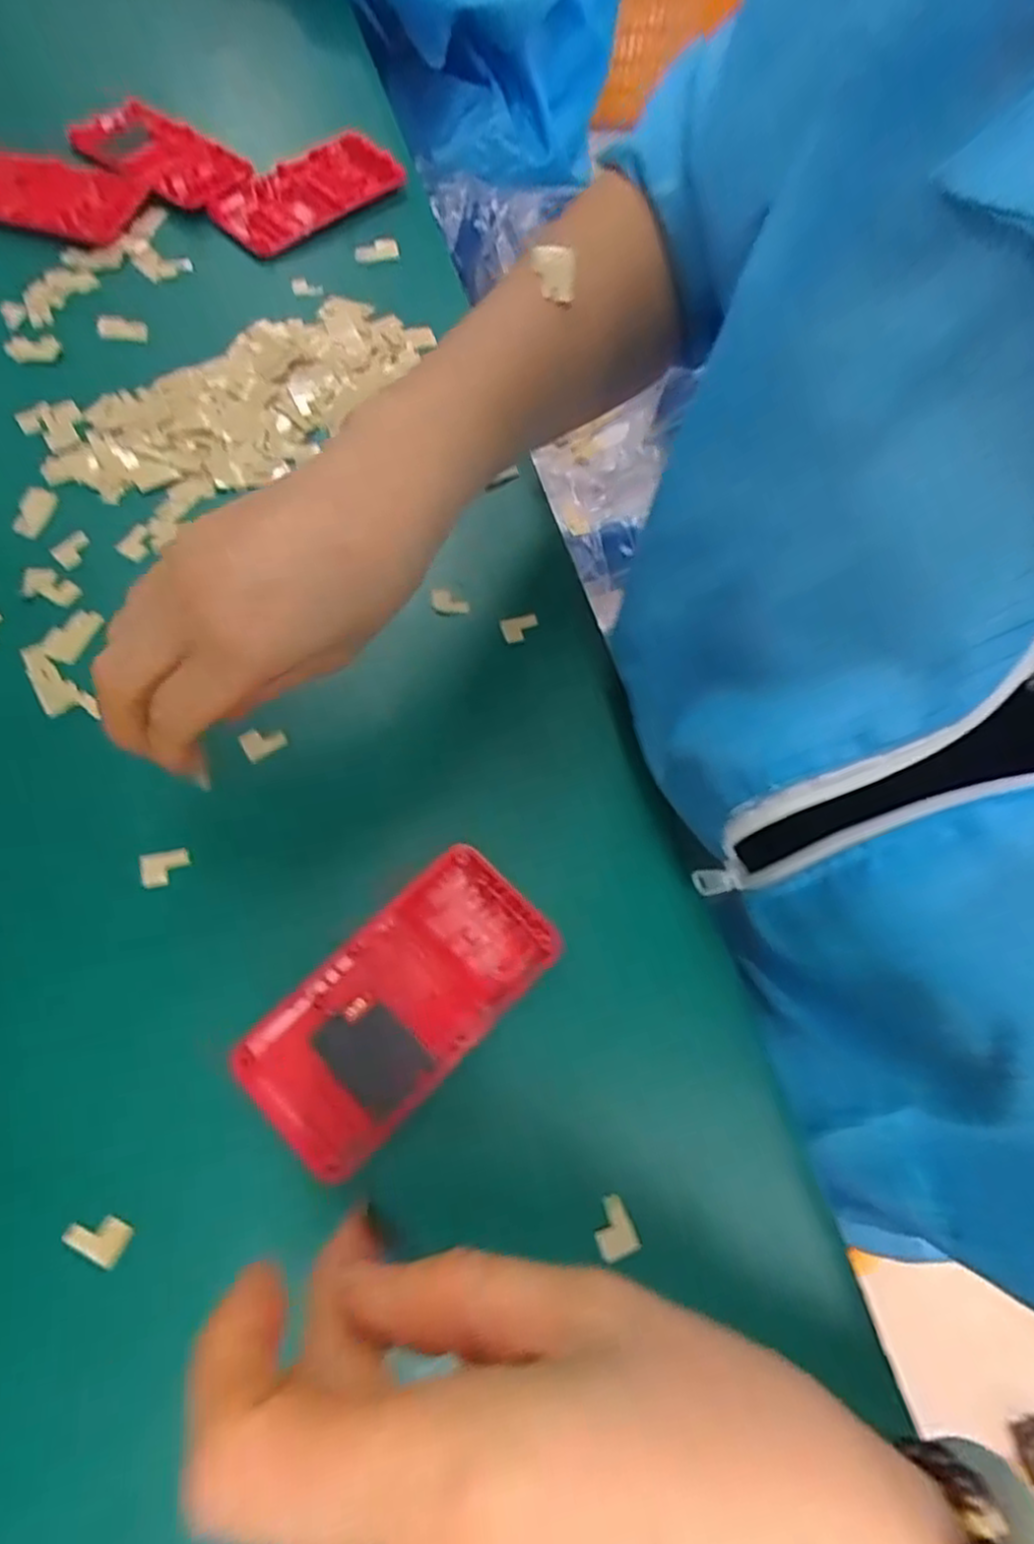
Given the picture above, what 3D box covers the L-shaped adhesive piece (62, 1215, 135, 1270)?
[{"bbox_3d":[-0.144,0.160,0.254,0.021,0.004,0.013,27,67,8],"label":"L-shaped adhesive piece"}]

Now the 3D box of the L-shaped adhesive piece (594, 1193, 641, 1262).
[{"bbox_3d":[0.034,0.164,0.266,0.014,0.004,0.018,-21,69,-12],"label":"L-shaped adhesive piece"}]

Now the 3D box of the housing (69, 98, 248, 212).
[{"bbox_3d":[-0.241,-0.416,0.497,0.133,0.020,0.062,43,71,14],"label":"housing"}]

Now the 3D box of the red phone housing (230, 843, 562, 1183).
[{"bbox_3d":[-0.044,0.087,0.284,0.061,0.008,0.121,43,71,14],"label":"red phone housing"}]

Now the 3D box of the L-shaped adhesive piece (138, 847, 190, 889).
[{"bbox_3d":[-0.146,0.039,0.306,0.018,0.006,0.013,-11,67,-8],"label":"L-shaped adhesive piece"}]

